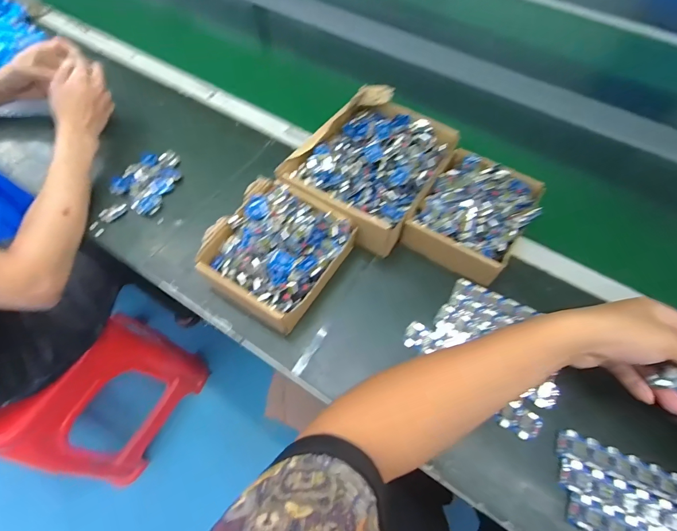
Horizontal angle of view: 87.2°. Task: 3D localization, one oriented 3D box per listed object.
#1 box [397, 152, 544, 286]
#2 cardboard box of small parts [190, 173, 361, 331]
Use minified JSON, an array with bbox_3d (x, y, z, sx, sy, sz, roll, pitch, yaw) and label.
[{"bbox_3d":[0.185,-0.072,0.488,0.136,0.057,0.166,30,65,14],"label":"box"},{"bbox_3d":[-0.079,-0.018,0.459,0.158,0.066,0.162,30,65,14],"label":"cardboard box of small parts"}]

